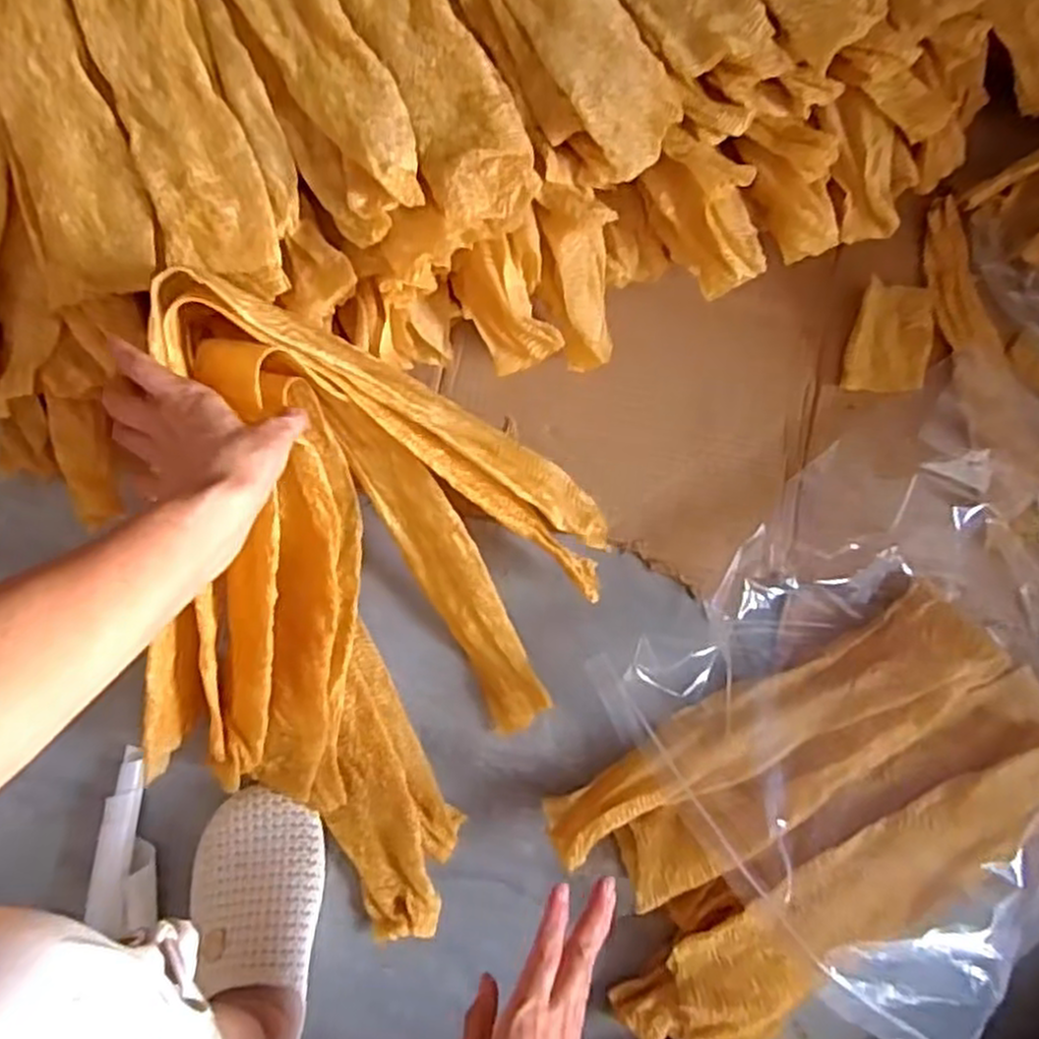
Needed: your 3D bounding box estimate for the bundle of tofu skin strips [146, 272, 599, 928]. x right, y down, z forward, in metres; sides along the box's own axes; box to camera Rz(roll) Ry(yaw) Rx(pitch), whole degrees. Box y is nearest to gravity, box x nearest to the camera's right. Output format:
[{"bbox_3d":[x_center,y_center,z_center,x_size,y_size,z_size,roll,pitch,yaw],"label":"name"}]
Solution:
[{"bbox_3d":[-0.135,0.080,0.557,0.320,0.174,0.368,23,83,-1],"label":"bundle of tofu skin strips"}]

